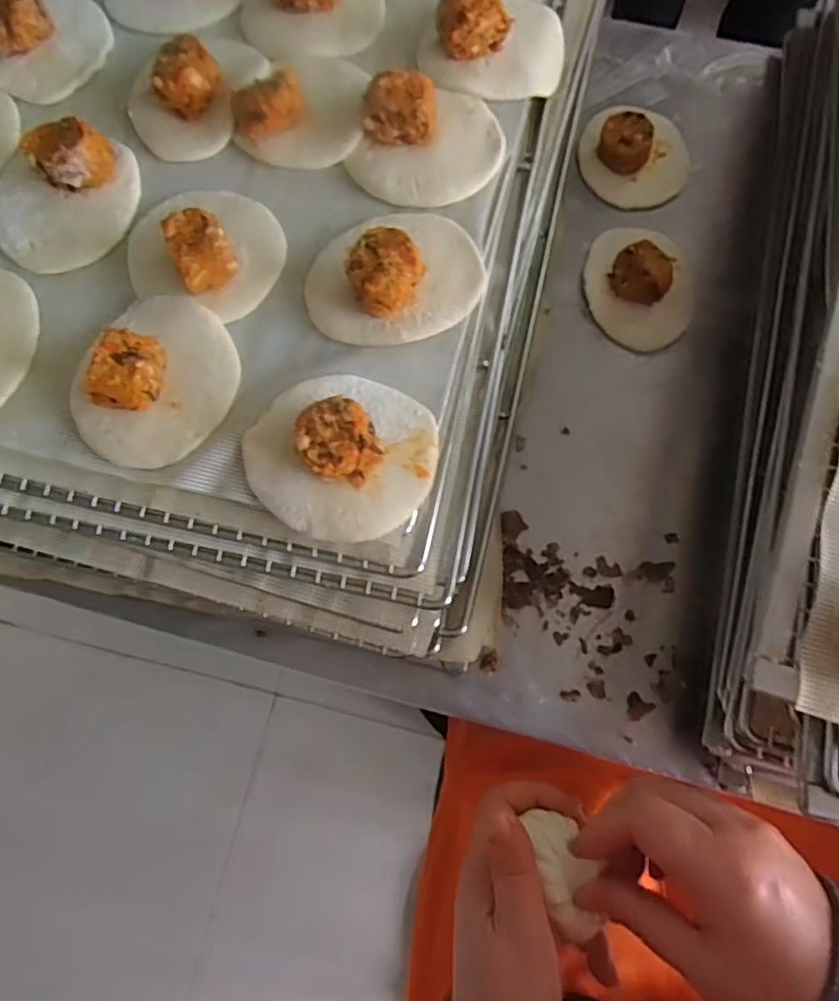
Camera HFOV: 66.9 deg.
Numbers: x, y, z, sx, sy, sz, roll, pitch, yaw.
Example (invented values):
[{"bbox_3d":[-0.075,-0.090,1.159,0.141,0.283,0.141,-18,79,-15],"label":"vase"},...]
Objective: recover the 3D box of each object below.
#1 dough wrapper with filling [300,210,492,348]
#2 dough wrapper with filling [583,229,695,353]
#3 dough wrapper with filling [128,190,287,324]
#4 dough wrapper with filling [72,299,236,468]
[{"bbox_3d":[-0.014,-0.133,0.356,0.100,0.034,0.082,-6,74,-1],"label":"dough wrapper with filling"},{"bbox_3d":[0.165,-0.163,0.469,0.084,0.042,0.088,0,74,1],"label":"dough wrapper with filling"},{"bbox_3d":[-0.127,-0.154,0.364,0.089,0.036,0.078,19,75,7],"label":"dough wrapper with filling"},{"bbox_3d":[-0.146,-0.070,0.337,0.087,0.038,0.096,30,76,9],"label":"dough wrapper with filling"}]

